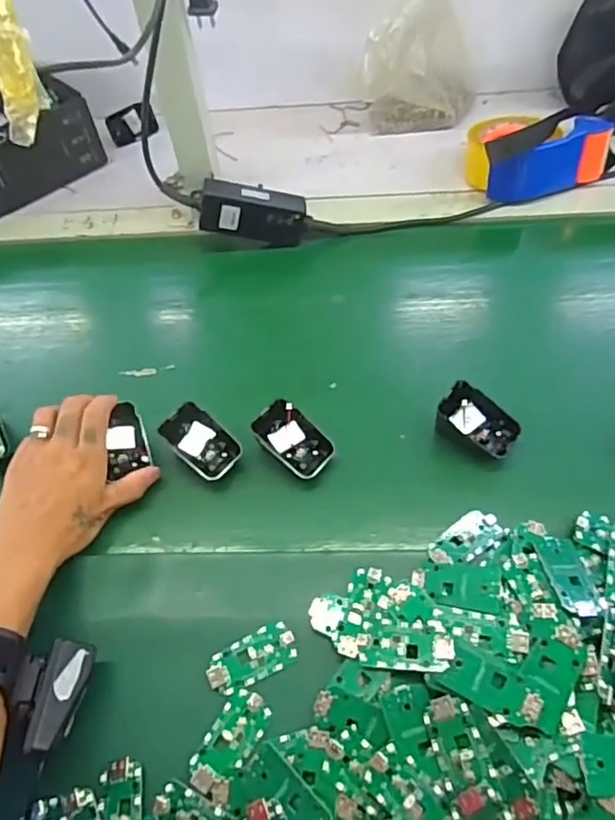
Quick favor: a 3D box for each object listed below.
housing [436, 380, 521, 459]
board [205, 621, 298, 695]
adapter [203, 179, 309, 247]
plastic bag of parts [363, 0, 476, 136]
[{"bbox_3d":[0.146,0.013,0.494,0.066,0.043,0.048,27,61,22],"label":"housing"},{"bbox_3d":[-0.040,0.176,0.410,0.063,0.004,0.030,-25,56,-12],"label":"board"},{"bbox_3d":[-0.060,-0.218,0.637,0.112,0.049,0.030,6,53,-13],"label":"adapter"},{"bbox_3d":[0.142,-0.441,0.730,0.141,0.161,0.092,8,56,11],"label":"plastic bag of parts"}]

